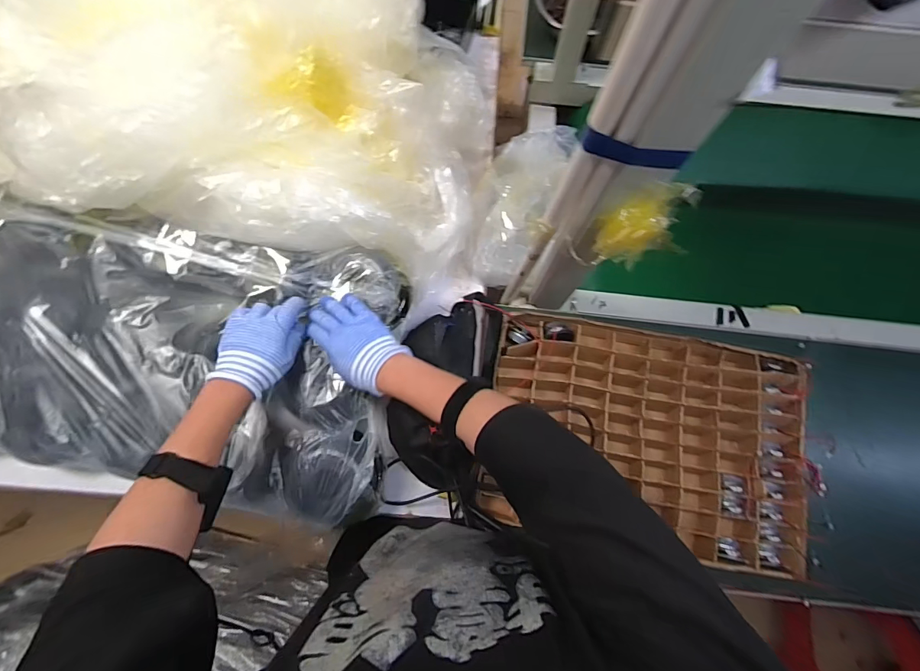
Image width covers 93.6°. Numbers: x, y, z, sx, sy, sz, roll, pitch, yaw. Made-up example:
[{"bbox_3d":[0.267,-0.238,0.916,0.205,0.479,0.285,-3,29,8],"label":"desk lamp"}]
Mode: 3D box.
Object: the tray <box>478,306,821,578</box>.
[{"bbox_3d":[0.276,0.151,0.667,0.465,0.097,0.313,10,78,1],"label":"tray"}]

